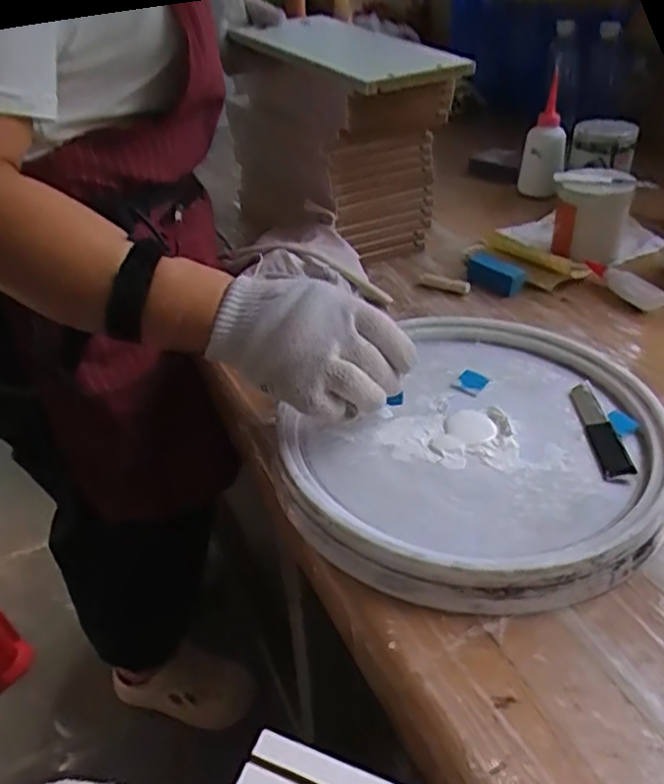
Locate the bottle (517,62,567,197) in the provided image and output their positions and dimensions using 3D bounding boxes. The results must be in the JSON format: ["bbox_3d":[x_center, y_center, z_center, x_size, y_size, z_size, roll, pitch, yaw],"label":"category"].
[{"bbox_3d":[0.306,-0.359,0.930,0.062,0.136,0.046,10,38,14],"label":"bottle"}]

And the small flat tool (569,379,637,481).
[{"bbox_3d":[0.204,0.027,0.498,0.022,0.007,0.105,0,36,1],"label":"small flat tool"}]

